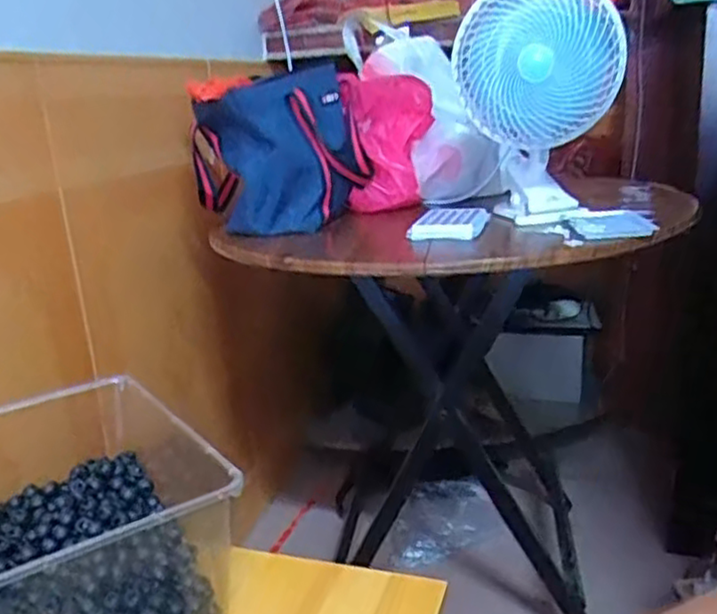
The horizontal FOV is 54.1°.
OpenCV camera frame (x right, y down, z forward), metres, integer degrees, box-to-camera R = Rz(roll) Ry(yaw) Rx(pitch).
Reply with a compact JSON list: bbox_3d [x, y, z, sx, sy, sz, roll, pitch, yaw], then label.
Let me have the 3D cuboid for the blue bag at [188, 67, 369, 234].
[{"bbox_3d":[-0.115,-0.233,1.077,0.264,0.217,0.144,-7,18,-13],"label":"blue bag"}]

